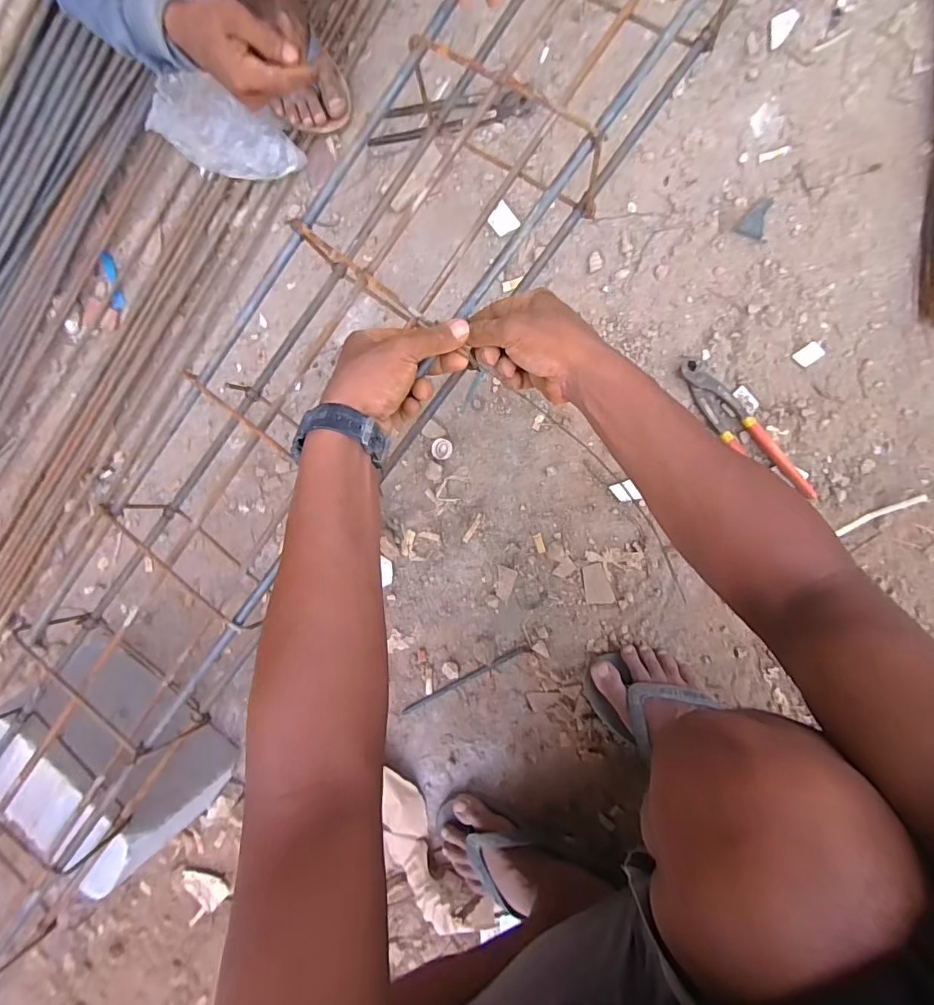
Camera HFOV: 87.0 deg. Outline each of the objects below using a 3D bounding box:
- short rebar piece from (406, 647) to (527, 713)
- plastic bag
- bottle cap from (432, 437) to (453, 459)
[{"bbox_3d":[-0.005,0.247,0.684,0.199,0.010,0.011,-31,83,9],"label":"short rebar piece"},{"bbox_3d":[-0.368,-0.545,0.728,0.252,0.081,0.112,28,94,11],"label":"plastic bag"},{"bbox_3d":[-0.036,-0.077,0.700,0.031,0.004,0.028,40,96,10],"label":"bottle cap"}]

